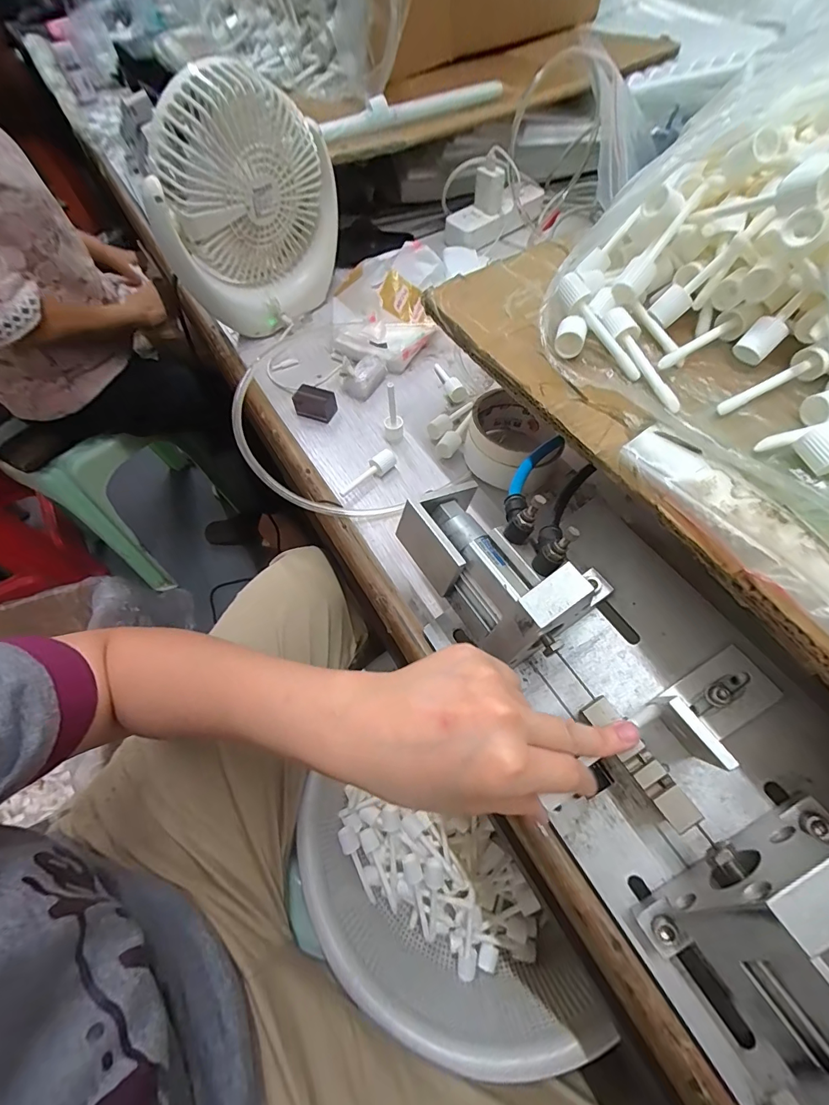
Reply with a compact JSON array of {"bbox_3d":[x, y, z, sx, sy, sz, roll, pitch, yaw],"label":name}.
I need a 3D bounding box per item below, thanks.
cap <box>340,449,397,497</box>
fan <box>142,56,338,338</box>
[{"bbox_3d":[-0.045,-0.075,0.408,0.064,0.017,0.015,-34,66,-15],"label":"cap"},{"bbox_3d":[-0.171,-0.351,0.453,0.058,0.204,0.183,39,70,20],"label":"fan"}]

